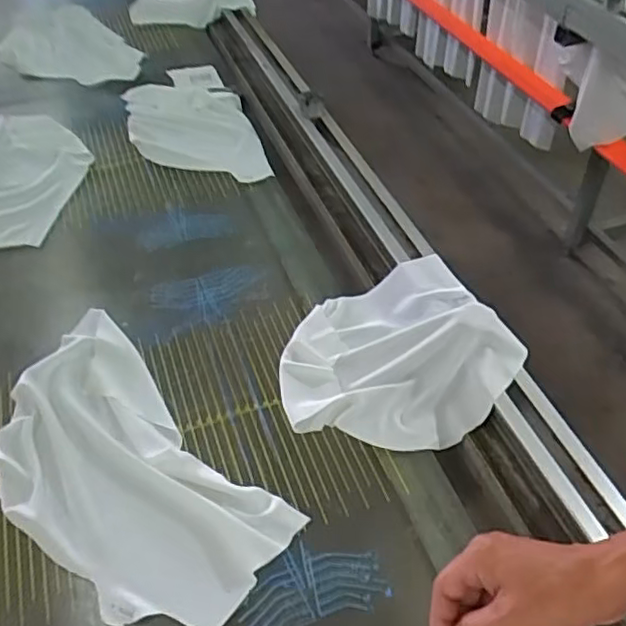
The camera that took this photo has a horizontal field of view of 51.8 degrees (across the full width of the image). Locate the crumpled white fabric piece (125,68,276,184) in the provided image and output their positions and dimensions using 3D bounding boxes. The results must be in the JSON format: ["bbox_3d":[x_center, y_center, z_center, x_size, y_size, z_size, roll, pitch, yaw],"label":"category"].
[{"bbox_3d":[-0.199,-0.314,1.037,0.184,0.027,0.358,-14,48,-12],"label":"crumpled white fabric piece"}]

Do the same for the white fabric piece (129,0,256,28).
[{"bbox_3d":[-0.250,-0.657,1.370,0.266,0.071,0.074,3,45,22],"label":"white fabric piece"}]

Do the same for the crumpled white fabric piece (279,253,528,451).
[{"bbox_3d":[0.083,0.039,0.671,0.247,0.051,0.210,-25,51,-21],"label":"crumpled white fabric piece"}]

